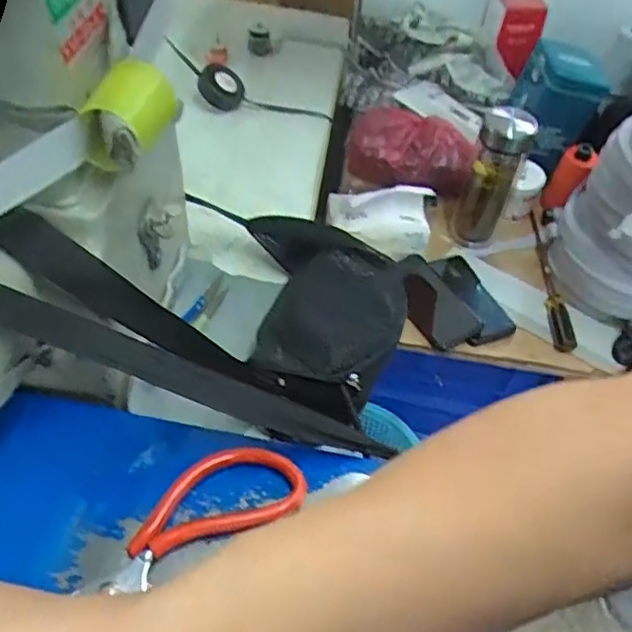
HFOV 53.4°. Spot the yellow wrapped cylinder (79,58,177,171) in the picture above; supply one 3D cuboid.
[{"bbox_3d":[-0.101,-0.109,0.339,0.042,0.040,0.050,8,49,1],"label":"yellow wrapped cylinder"}]

